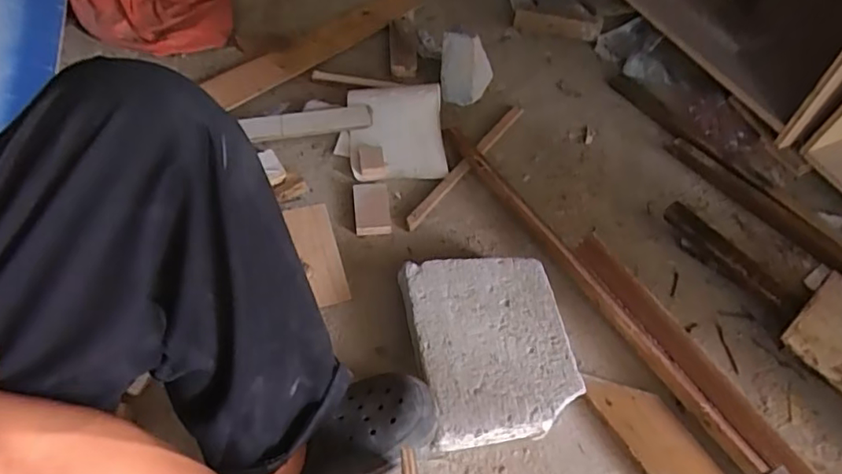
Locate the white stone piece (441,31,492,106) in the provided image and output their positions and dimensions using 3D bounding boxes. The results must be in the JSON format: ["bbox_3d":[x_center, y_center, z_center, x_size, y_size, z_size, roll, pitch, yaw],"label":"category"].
[{"bbox_3d":[0.089,-0.319,1.086,0.104,0.131,0.058,8,53,2],"label":"white stone piece"}]

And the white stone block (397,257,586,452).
[{"bbox_3d":[0.090,0.151,0.769,0.200,0.076,0.243,-7,54,-9],"label":"white stone block"}]

